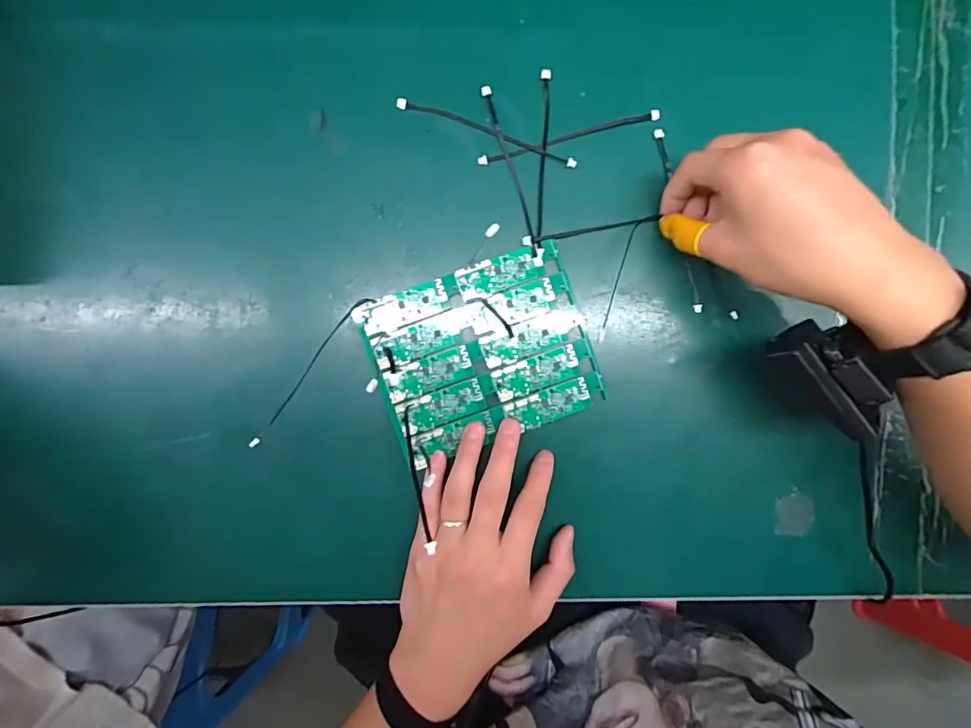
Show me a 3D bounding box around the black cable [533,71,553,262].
[{"bbox_3d":[0.040,-0.135,0.338,0.007,0.007,0.134,2,89,-1],"label":"black cable"}]

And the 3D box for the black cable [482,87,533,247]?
[{"bbox_3d":[0.017,-0.136,0.338,0.010,0.006,0.111,-16,89,-1],"label":"black cable"}]

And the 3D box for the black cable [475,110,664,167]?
[{"bbox_3d":[0.057,-0.158,0.341,0.128,0.005,0.008,-15,89,-1],"label":"black cable"}]

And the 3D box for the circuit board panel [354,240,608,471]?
[{"bbox_3d":[-0.002,-0.007,0.339,0.144,0.011,0.116,-19,89,-1],"label":"circuit board panel"}]

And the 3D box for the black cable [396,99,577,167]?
[{"bbox_3d":[0.002,-0.160,0.339,0.128,0.005,0.009,19,89,-1],"label":"black cable"}]

